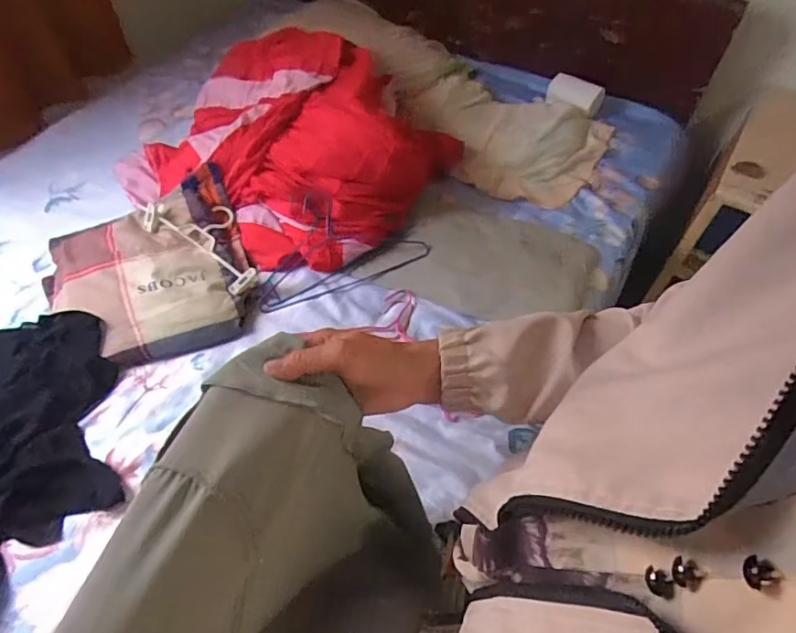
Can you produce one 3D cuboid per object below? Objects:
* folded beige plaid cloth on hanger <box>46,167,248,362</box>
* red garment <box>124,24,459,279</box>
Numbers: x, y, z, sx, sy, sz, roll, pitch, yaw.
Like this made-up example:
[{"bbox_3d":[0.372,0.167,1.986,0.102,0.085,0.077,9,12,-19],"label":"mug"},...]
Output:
[{"bbox_3d":[-0.510,-0.085,1.071,0.402,0.092,0.376,-13,63,-8],"label":"folded beige plaid cloth on hanger"},{"bbox_3d":[-0.238,-0.441,1.250,0.688,0.216,0.636,29,58,19],"label":"red garment"}]

